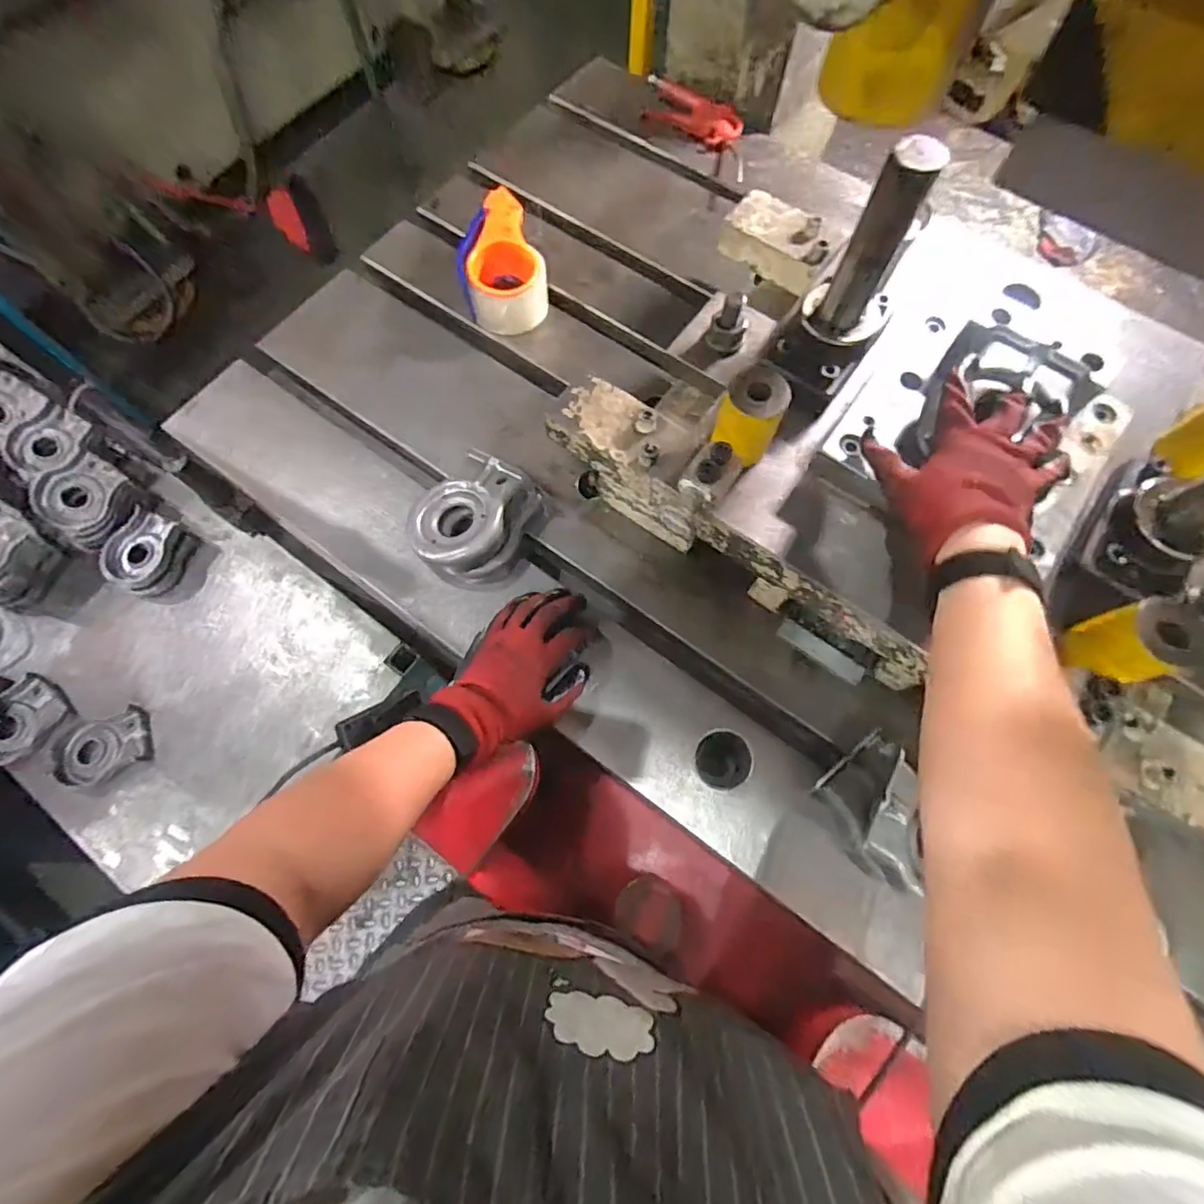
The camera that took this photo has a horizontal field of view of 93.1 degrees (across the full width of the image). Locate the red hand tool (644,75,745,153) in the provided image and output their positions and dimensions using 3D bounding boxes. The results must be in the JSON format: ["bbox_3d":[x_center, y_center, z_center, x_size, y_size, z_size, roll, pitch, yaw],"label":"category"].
[{"bbox_3d":[0.122,-0.690,0.811,0.172,0.031,0.053,42,75,12],"label":"red hand tool"}]

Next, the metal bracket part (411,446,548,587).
[{"bbox_3d":[-0.130,-0.082,0.574,0.109,0.047,0.123,24,72,7],"label":"metal bracket part"}]

